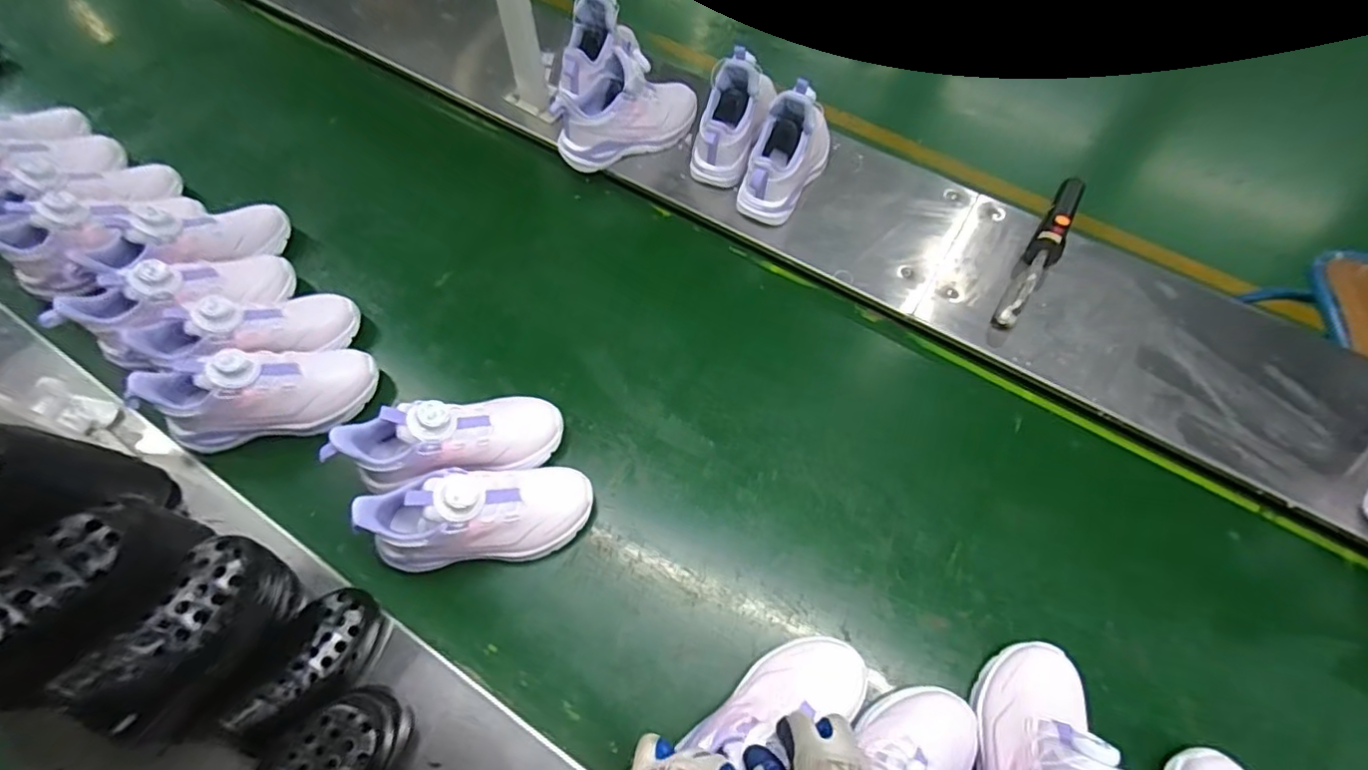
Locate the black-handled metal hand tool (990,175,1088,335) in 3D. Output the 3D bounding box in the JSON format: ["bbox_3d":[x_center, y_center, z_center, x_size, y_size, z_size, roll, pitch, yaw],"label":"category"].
[{"bbox_3d":[0.442,-0.169,0.735,0.034,0.044,0.265,30,65,15],"label":"black-handled metal hand tool"}]

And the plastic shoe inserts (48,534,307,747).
[{"bbox_3d":[-0.373,0.198,0.468,0.050,0.141,0.150,14,68,6],"label":"plastic shoe inserts"}]

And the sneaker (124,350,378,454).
[{"bbox_3d":[-0.440,0.014,0.636,0.206,0.107,0.066,-16,63,-10],"label":"sneaker"}]

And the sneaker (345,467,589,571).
[{"bbox_3d":[-0.190,0.122,0.566,0.202,0.089,0.070,-4,61,-18],"label":"sneaker"}]

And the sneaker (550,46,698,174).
[{"bbox_3d":[-0.077,-0.378,0.816,0.202,0.112,0.085,-20,68,-8],"label":"sneaker"}]

